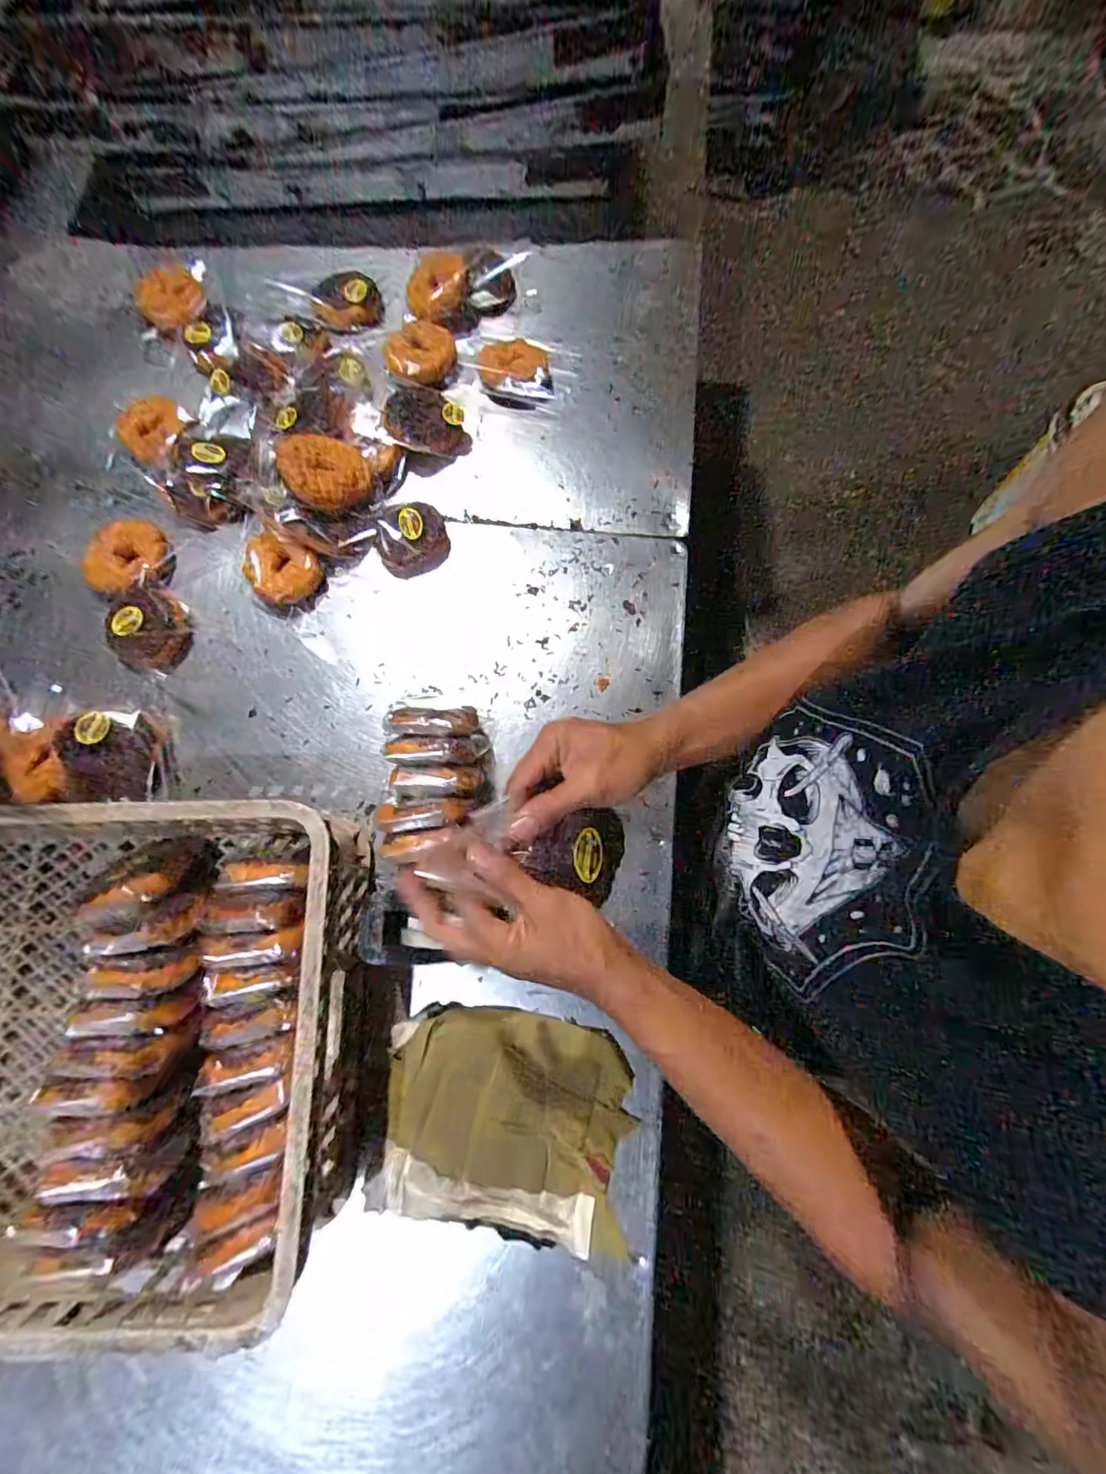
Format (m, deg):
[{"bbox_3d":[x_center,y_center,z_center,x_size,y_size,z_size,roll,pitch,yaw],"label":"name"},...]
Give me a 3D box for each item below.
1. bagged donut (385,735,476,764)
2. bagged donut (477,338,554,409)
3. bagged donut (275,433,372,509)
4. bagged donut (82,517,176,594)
[{"bbox_3d":[-0.133,0.020,0.599,0.093,0.085,0.037,-3,74,1],"label":"bagged donut"},{"bbox_3d":[-0.055,-0.536,0.770,0.111,0.034,0.105,4,76,-1],"label":"bagged donut"},{"bbox_3d":[-0.290,-0.339,0.675,0.101,0.053,0.104,-2,76,-2],"label":"bagged donut"},{"bbox_3d":[-0.555,-0.232,0.690,0.100,0.024,0.105,0,76,-2],"label":"bagged donut"}]

